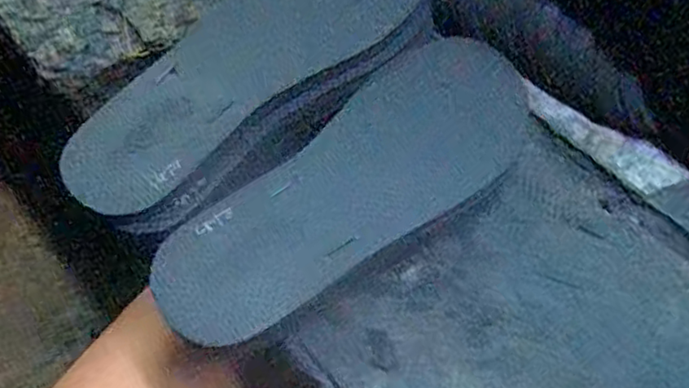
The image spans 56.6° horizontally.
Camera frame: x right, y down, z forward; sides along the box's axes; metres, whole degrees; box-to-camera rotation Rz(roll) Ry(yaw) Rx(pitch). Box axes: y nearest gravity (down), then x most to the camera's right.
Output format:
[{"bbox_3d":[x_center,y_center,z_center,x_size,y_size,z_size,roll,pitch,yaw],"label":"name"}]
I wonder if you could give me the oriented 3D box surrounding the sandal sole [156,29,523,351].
[{"bbox_3d":[0.015,-0.008,0.399,0.281,0.014,0.096,-37,83,-26],"label":"sandal sole"}]

